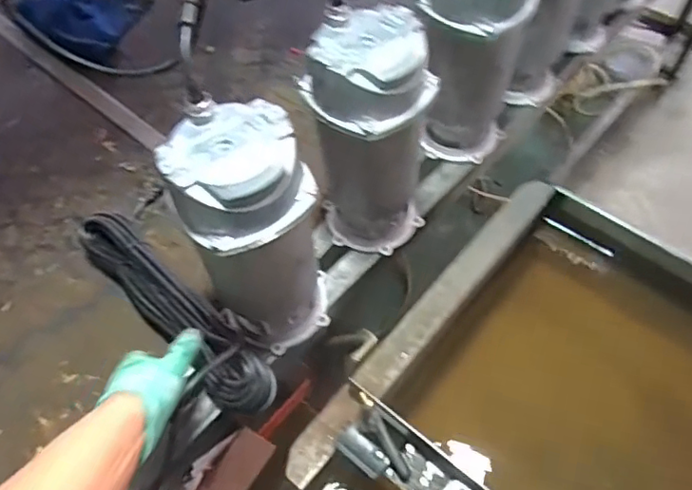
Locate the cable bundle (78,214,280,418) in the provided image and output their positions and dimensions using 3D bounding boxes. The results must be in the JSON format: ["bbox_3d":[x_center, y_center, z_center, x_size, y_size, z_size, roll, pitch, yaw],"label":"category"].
[{"bbox_3d":[-0.220,0.066,0.703,0.348,0.073,0.086,37,65,24],"label":"cable bundle"}]

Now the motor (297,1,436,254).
[{"bbox_3d":[0.029,-0.117,0.678,0.141,0.296,0.118,-1,55,4],"label":"motor"}]

